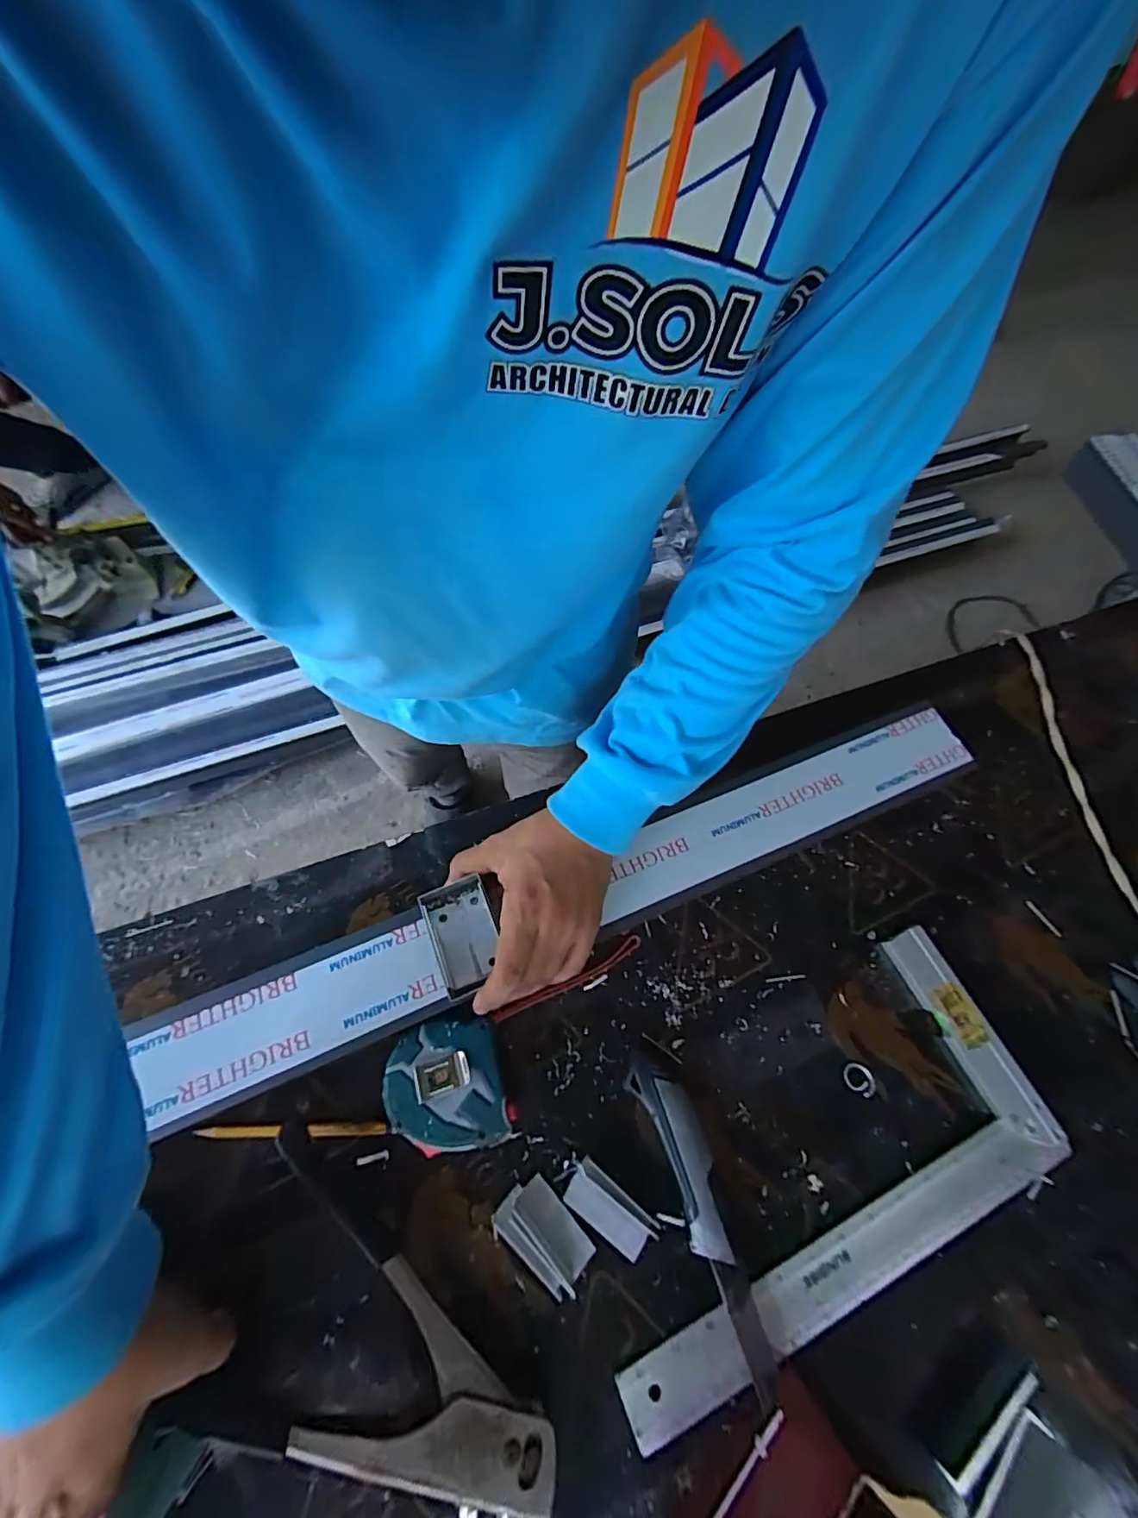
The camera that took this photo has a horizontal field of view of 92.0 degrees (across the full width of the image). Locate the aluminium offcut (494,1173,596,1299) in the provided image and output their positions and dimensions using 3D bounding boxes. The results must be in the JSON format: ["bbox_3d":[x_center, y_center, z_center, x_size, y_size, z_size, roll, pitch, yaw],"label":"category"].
[{"bbox_3d":[-0.016,0.312,0.361,0.062,0.022,0.037,41,69,16],"label":"aluminium offcut"}]

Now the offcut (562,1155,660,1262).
[{"bbox_3d":[0.027,0.303,0.369,0.060,0.014,0.030,35,68,14],"label":"offcut"}]

